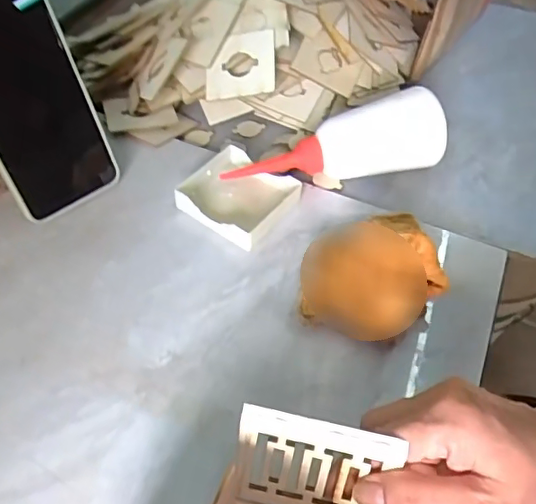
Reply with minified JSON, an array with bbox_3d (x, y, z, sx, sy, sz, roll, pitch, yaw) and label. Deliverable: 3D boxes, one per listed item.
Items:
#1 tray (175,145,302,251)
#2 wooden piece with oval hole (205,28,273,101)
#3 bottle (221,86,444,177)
[{"bbox_3d":[-0.024,-0.045,0.446,0.082,0.018,0.072,30,55,19],"label":"tray"},{"bbox_3d":[-0.026,-0.169,0.504,0.062,0.006,0.064,-4,73,9],"label":"wooden piece with oval hole"},{"bbox_3d":[0.055,-0.086,0.461,0.185,0.045,0.046,-14,52,0],"label":"bottle"}]

